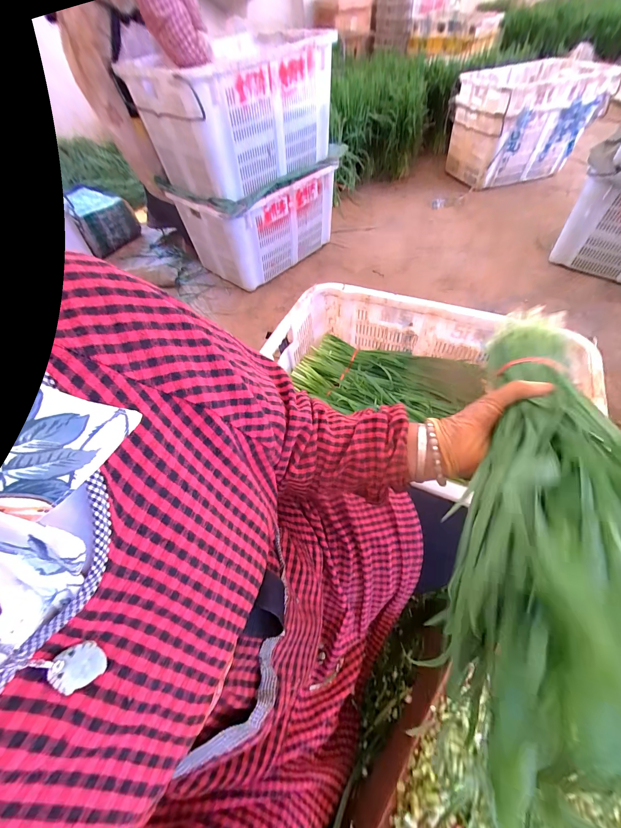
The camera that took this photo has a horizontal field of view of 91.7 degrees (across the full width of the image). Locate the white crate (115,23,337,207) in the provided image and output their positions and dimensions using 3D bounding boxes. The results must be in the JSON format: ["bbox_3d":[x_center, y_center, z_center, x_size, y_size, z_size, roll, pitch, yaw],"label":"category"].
[{"bbox_3d":[-0.274,-1.151,1.161,0.448,0.355,0.608,29,63,22],"label":"white crate"}]

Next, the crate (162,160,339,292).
[{"bbox_3d":[-0.231,-0.922,1.459,0.448,0.346,0.625,30,64,23],"label":"crate"}]

